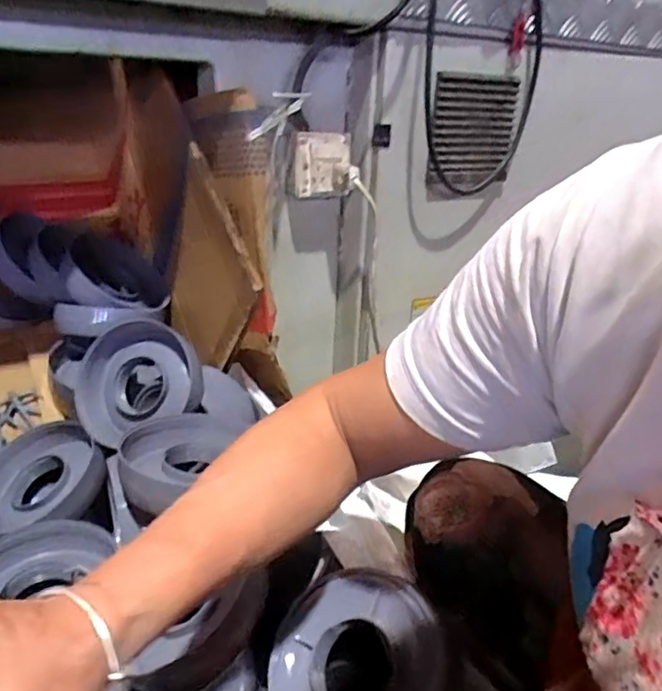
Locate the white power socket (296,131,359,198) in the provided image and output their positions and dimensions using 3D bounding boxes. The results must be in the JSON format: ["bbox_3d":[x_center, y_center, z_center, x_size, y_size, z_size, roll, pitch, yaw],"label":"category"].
[{"bbox_3d":[-0.005,-0.252,0.785,0.089,0.078,0.029,-15,30,-35],"label":"white power socket"}]

